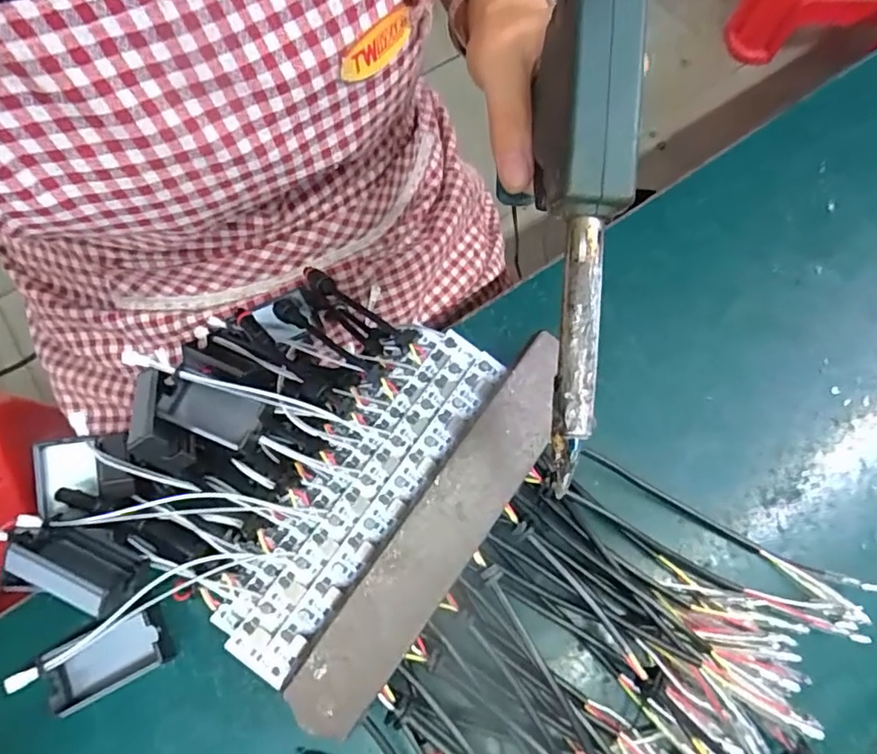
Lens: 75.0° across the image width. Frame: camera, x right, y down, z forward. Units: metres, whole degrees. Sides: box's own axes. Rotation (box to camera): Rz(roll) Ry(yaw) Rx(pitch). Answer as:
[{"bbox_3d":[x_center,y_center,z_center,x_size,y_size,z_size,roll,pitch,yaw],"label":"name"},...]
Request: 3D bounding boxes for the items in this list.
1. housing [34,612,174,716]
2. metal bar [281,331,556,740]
[{"bbox_3d":[-0.158,0.135,0.271,0.053,0.017,0.028,-26,74,-8],"label":"housing"},{"bbox_3d":[0.003,0.065,0.260,0.037,0.014,0.192,35,75,10],"label":"metal bar"}]

